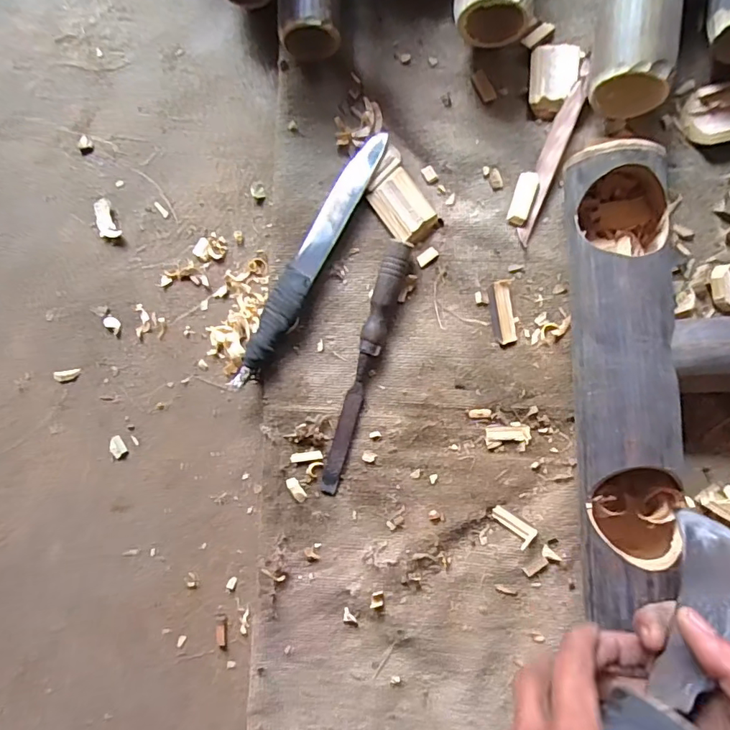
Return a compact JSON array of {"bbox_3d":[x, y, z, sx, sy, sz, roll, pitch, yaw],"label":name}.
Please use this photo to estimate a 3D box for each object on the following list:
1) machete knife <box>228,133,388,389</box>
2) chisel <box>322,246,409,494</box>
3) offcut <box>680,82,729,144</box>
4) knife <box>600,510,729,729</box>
[{"bbox_3d":[-0.055,-0.102,0.488,0.033,0.023,0.275,27,91,8],"label":"machete knife"},{"bbox_3d":[-0.001,0.004,0.476,0.025,0.022,0.244,16,89,8],"label":"chisel"},{"bbox_3d":[0.318,-0.226,0.453,0.056,0.016,0.054,-7,86,7],"label":"offcut"},{"bbox_3d":[0.182,0.166,0.292,0.034,0.044,0.186,37,63,8],"label":"knife"}]

